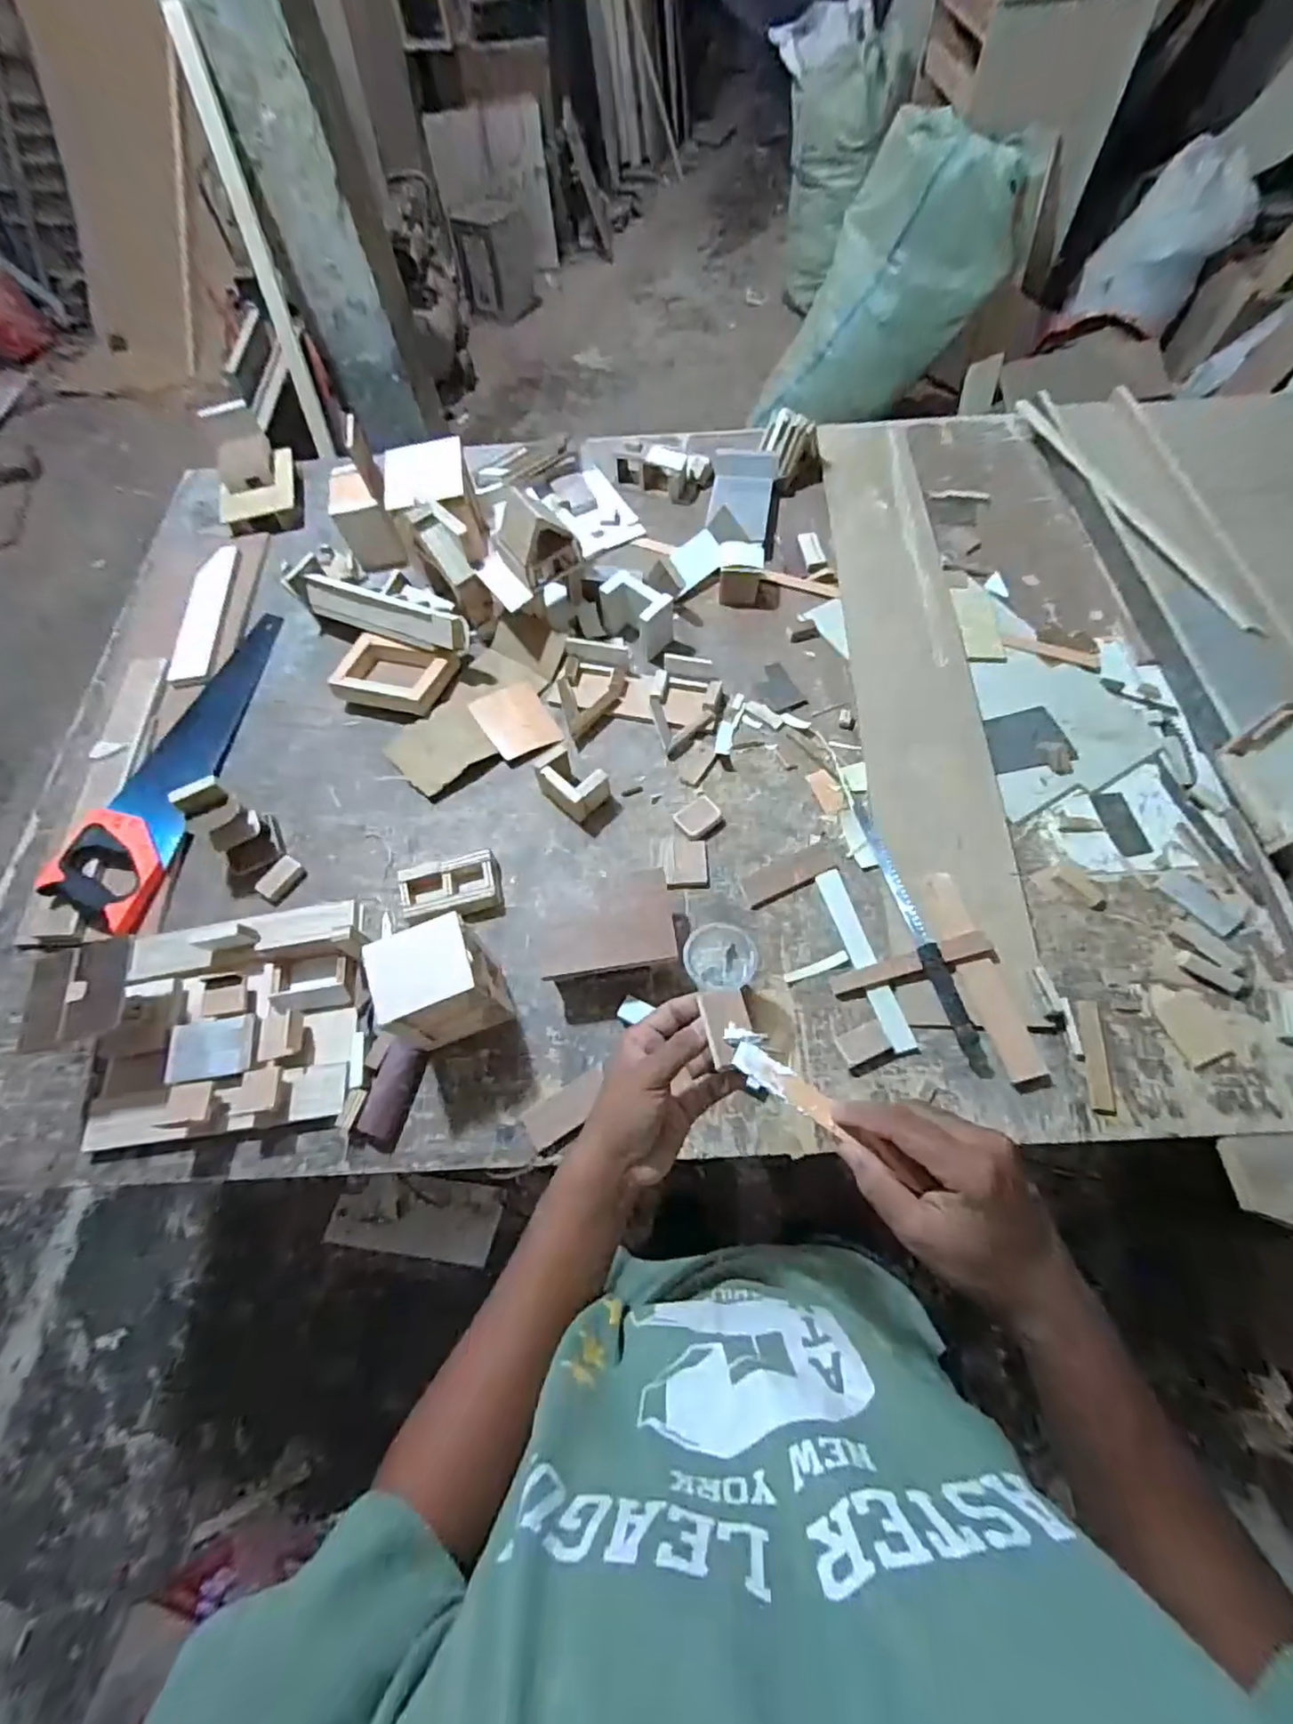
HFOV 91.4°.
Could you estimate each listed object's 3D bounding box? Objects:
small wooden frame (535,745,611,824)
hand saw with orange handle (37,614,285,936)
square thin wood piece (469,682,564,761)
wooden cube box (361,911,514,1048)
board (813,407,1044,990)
[{"bbox_3d":[-0.095,-0.103,0.801,0.086,0.053,0.063,36,70,19],"label":"small wooden frame"},{"bbox_3d":[-0.634,-0.155,0.864,0.121,0.033,0.526,7,63,6],"label":"hand saw with orange handle"},{"bbox_3d":[-0.181,-0.197,0.878,0.093,0.007,0.123,-25,62,-14],"label":"square thin wood piece"},{"bbox_3d":[-0.211,0.127,0.647,0.109,0.138,0.084,-21,63,-8],"label":"wooden cube box"},{"bbox_3d":[0.371,-0.328,0.910,0.161,0.026,0.965,0,63,3],"label":"board"}]

